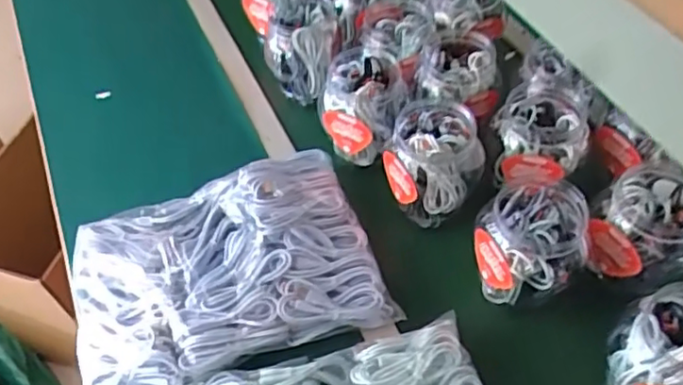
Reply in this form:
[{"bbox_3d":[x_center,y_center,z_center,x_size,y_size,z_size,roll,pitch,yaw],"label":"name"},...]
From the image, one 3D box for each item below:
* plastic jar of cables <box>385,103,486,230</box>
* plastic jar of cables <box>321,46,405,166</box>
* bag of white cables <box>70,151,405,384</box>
[{"bbox_3d":[0.109,-0.031,0.770,0.103,0.146,0.103,33,60,26],"label":"plastic jar of cables"},{"bbox_3d":[0.028,-0.116,0.835,0.095,0.124,0.101,-2,51,2],"label":"plastic jar of cables"},{"bbox_3d":[-0.143,0.081,0.739,0.343,0.052,0.262,-16,52,-10],"label":"bag of white cables"}]

